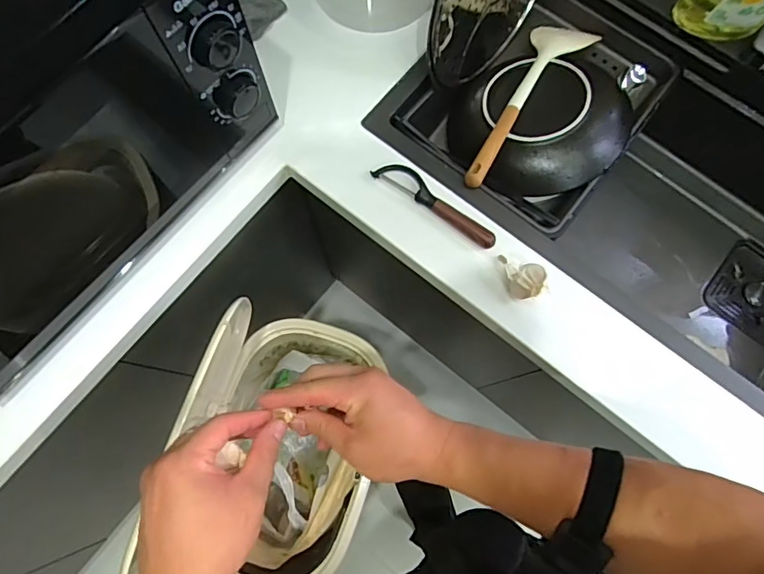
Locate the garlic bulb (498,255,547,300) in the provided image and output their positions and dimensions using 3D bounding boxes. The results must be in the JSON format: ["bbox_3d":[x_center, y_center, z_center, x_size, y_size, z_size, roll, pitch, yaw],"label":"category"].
[{"bbox_3d":[0.159,-0.014,0.576,0.038,0.034,0.055,-11,77,-3],"label":"garlic bulb"}]

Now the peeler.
[{"bbox_3d":[0.064,-0.100,0.604,0.164,0.019,0.030,35,79,8],"label":"peeler"}]

